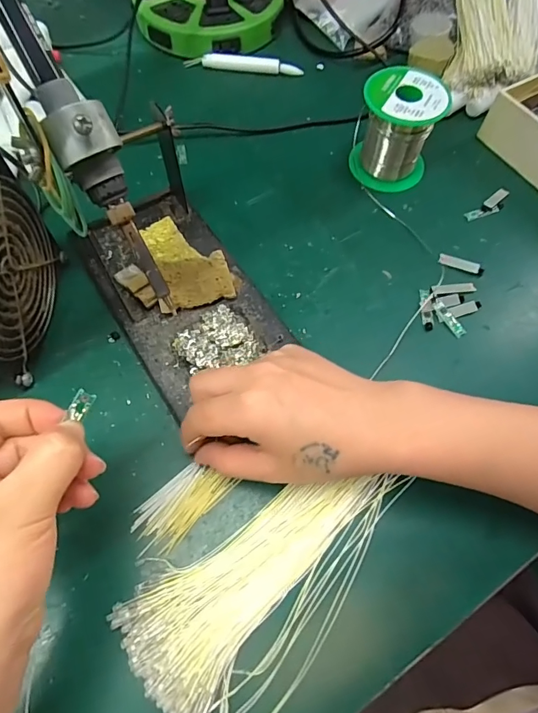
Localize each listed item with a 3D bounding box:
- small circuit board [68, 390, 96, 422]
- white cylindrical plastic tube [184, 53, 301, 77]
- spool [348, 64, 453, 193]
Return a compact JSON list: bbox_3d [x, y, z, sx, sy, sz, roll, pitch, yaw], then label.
[{"bbox_3d":[-0.088,0.023,0.207,0.008,0.004,0.013,30,76,-29],"label":"small circuit board"},{"bbox_3d":[-0.026,-0.306,0.460,0.120,0.011,0.012,4,65,-1],"label":"white cylindrical plastic tube"},{"bbox_3d":[0.112,-0.196,0.384,0.064,0.073,0.064,1,65,-2],"label":"spool"}]

